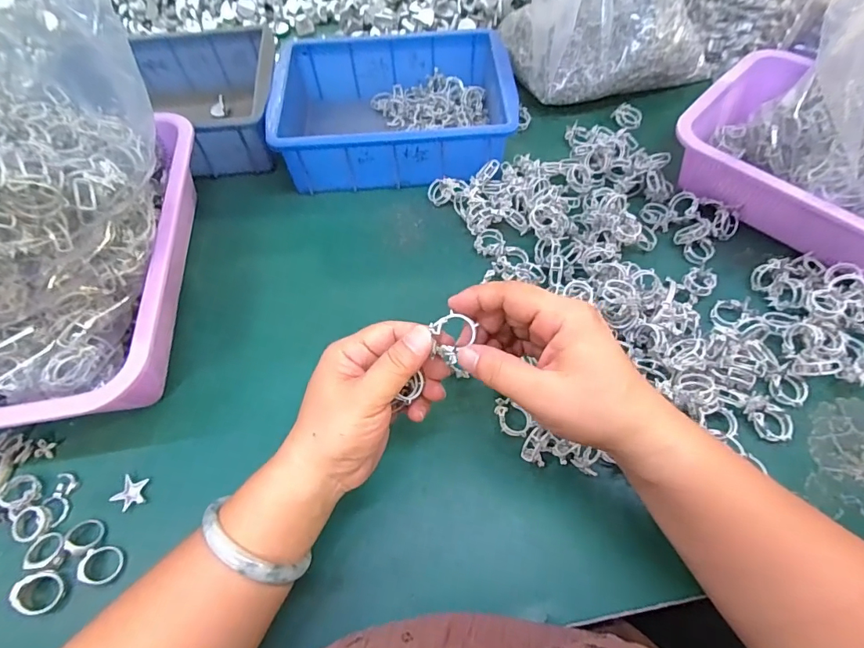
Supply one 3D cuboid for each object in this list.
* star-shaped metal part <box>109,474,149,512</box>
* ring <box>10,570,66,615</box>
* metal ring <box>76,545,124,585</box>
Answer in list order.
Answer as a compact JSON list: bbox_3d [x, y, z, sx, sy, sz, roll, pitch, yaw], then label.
[{"bbox_3d":[-0.225,0.126,0.327,0.022,0.006,0.023,4,61,3],"label":"star-shaped metal part"},{"bbox_3d":[-0.261,0.177,0.291,0.027,0.014,0.024,13,62,8],"label":"ring"},{"bbox_3d":[-0.226,0.165,0.302,0.026,0.004,0.024,10,55,-14],"label":"metal ring"}]

